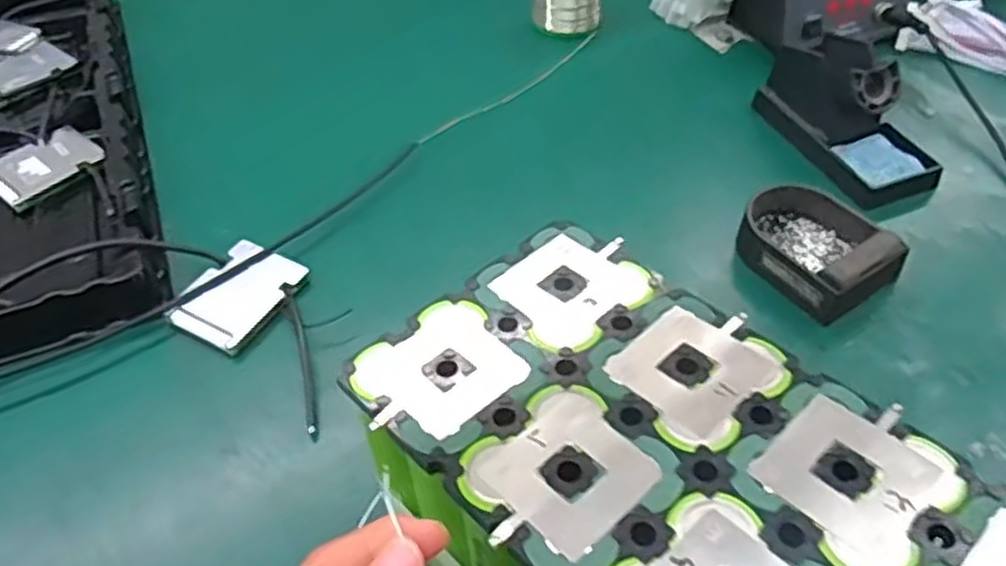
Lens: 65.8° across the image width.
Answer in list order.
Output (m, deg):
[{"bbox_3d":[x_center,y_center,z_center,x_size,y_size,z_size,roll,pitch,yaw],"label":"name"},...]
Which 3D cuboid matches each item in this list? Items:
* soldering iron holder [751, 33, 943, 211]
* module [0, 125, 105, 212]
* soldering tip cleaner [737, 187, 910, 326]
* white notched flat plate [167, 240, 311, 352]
[{"bbox_3d":[0.283,-0.141,0.618,0.081,0.067,0.149,-17,50,-15],"label":"soldering iron holder"},{"bbox_3d":[-0.367,-0.093,0.621,0.065,0.012,0.081,35,56,27],"label":"module"},{"bbox_3d":[0.216,-0.029,0.541,0.082,0.034,0.108,-34,56,-27],"label":"soldering tip cleaner"},{"bbox_3d":[-0.179,0.006,0.528,0.060,0.008,0.080,23,51,19],"label":"white notched flat plate"}]

